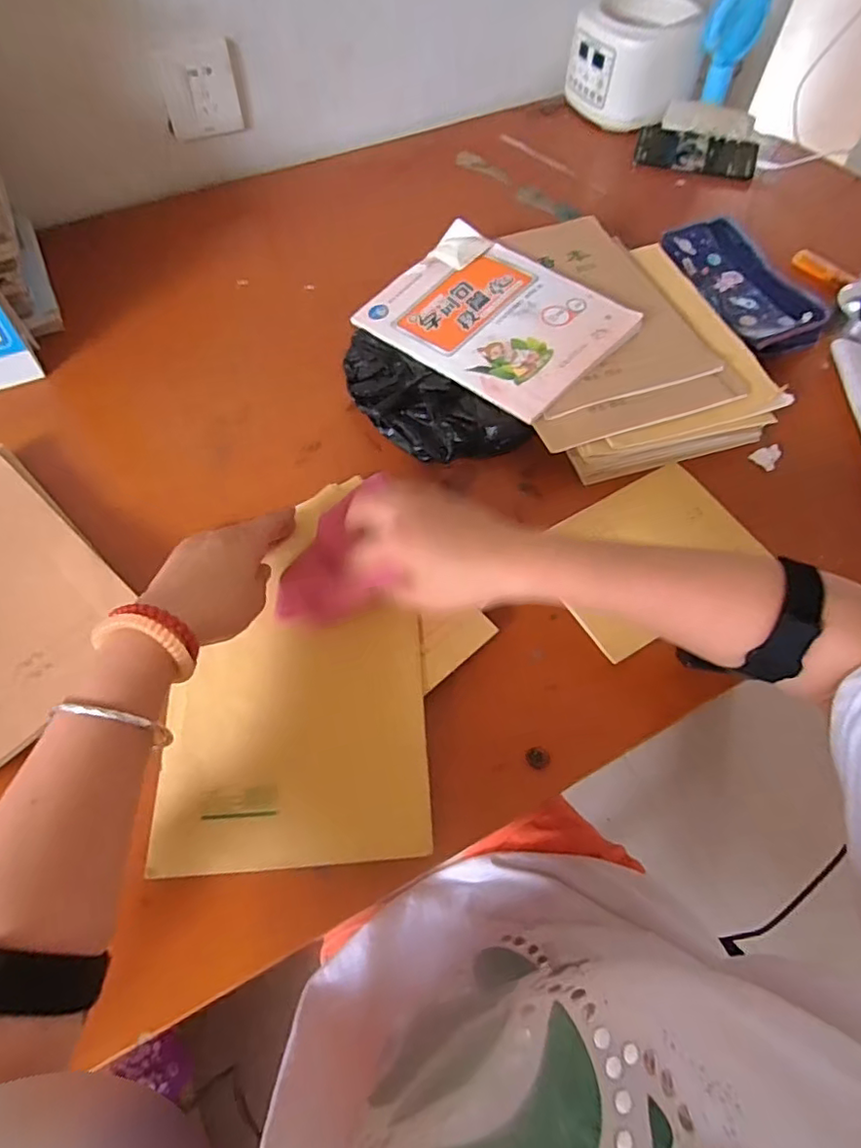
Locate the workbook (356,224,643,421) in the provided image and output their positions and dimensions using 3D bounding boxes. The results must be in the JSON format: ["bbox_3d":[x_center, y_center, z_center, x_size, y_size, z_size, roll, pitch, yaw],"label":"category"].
[{"bbox_3d":[0.060,-0.253,0.562,0.233,0.012,0.164,38,75,23],"label":"workbook"}]

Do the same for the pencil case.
[{"bbox_3d":[0.328,-0.303,0.607,0.097,0.027,0.188,-15,62,-7],"label":"pencil case"}]

